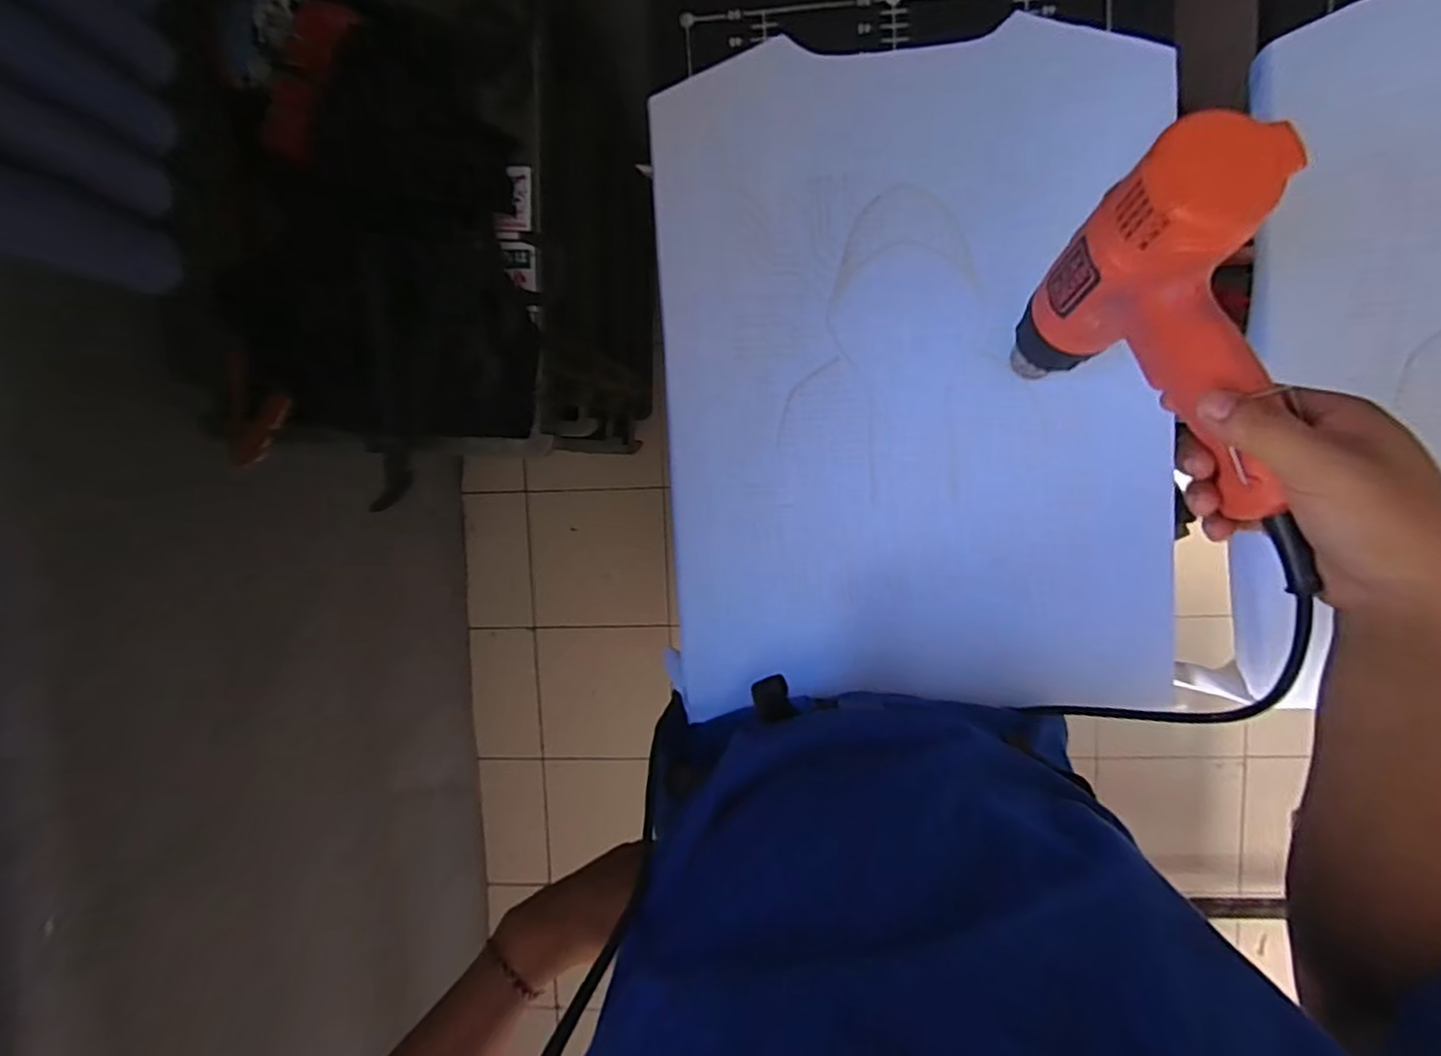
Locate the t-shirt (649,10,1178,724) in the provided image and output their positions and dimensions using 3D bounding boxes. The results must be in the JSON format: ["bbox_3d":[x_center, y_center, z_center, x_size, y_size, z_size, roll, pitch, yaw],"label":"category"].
[{"bbox_3d":[0.152,-0.110,0.511,0.391,0.016,0.510,-1,95,3],"label":"t-shirt"}]

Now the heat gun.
[{"bbox_3d":[0.237,-0.085,0.372,0.066,0.178,0.211,-8,94,4],"label":"heat gun"}]

